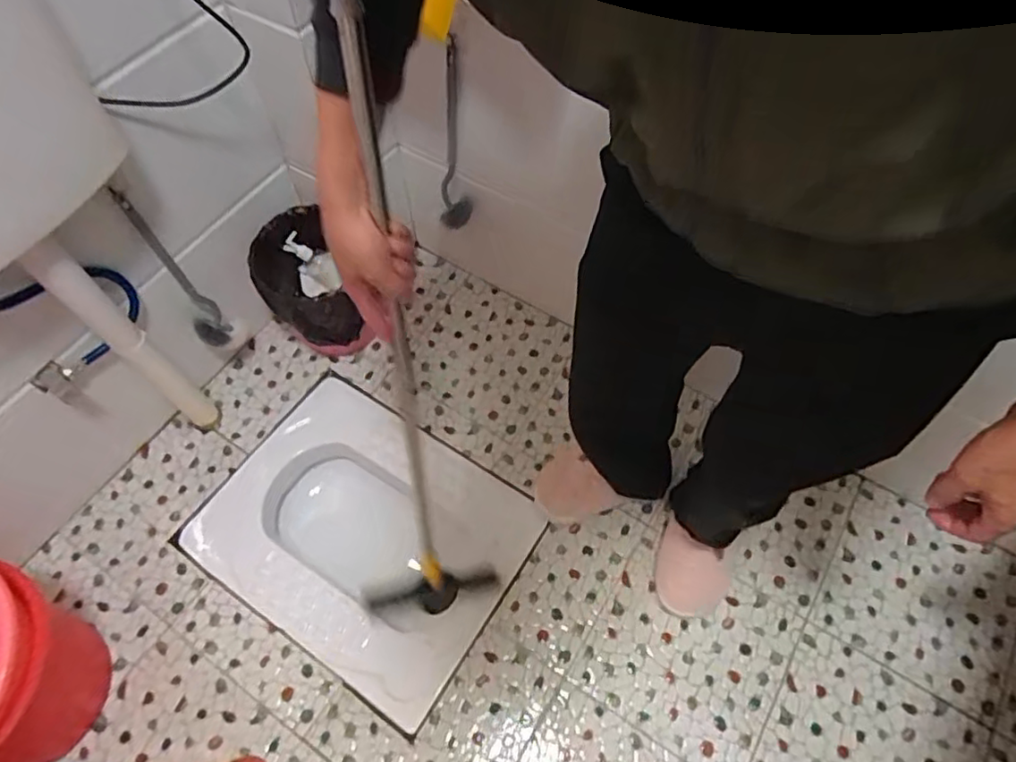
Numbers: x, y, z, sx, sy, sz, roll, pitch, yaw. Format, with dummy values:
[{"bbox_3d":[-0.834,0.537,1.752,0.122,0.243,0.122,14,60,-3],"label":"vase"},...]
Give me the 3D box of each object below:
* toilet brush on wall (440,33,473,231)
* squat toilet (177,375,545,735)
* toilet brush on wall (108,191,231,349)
[{"bbox_3d":[-0.104,-0.415,1.102,0.061,0.336,0.074,-1,60,-1],"label":"toilet brush on wall"},{"bbox_3d":[-0.272,0.299,1.204,0.546,0.174,0.418,31,64,17],"label":"squat toilet"},{"bbox_3d":[-0.554,-0.168,1.052,0.058,0.336,0.068,-32,65,-17],"label":"toilet brush on wall"}]

